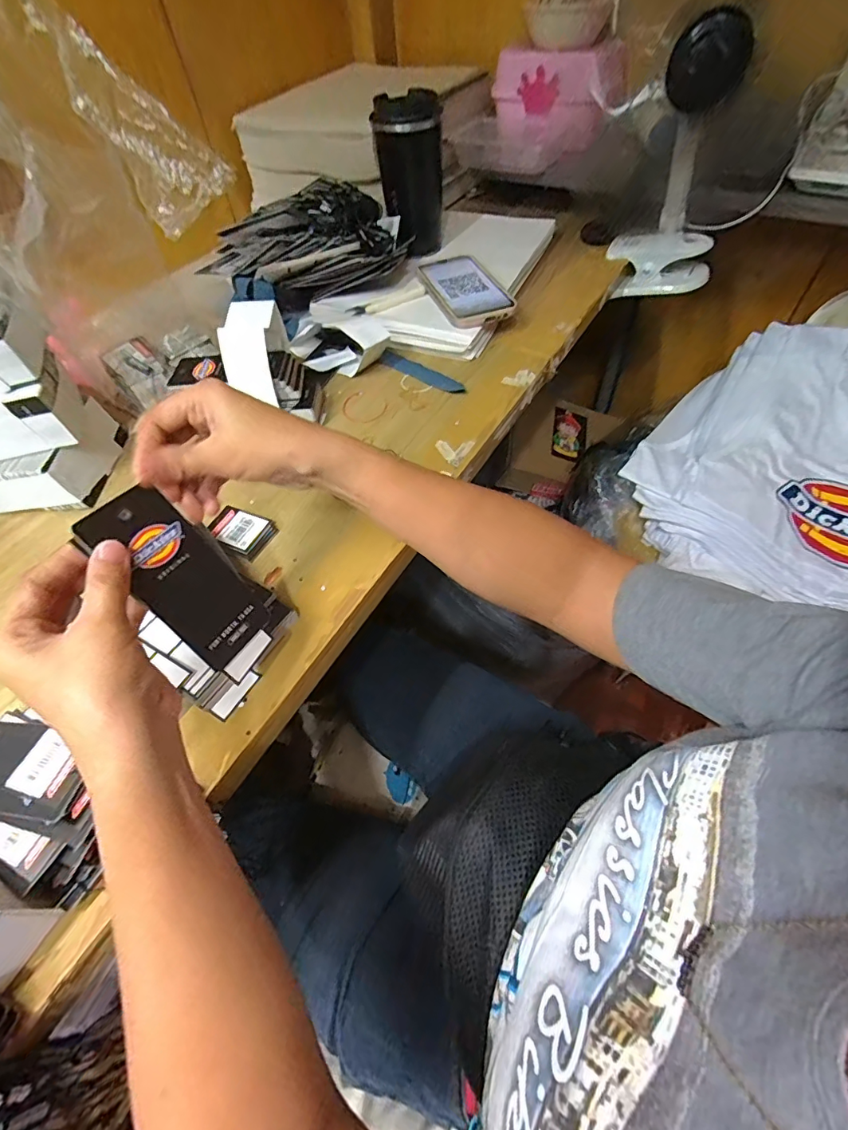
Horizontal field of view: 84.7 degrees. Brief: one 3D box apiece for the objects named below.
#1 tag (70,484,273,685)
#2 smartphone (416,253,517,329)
[{"bbox_3d":[-0.135,0.012,0.273,0.008,0.120,0.051,-10,33,41],"label":"tag"},{"bbox_3d":[0.047,-0.339,0.568,0.084,0.009,0.163,-20,56,-6],"label":"smartphone"}]

